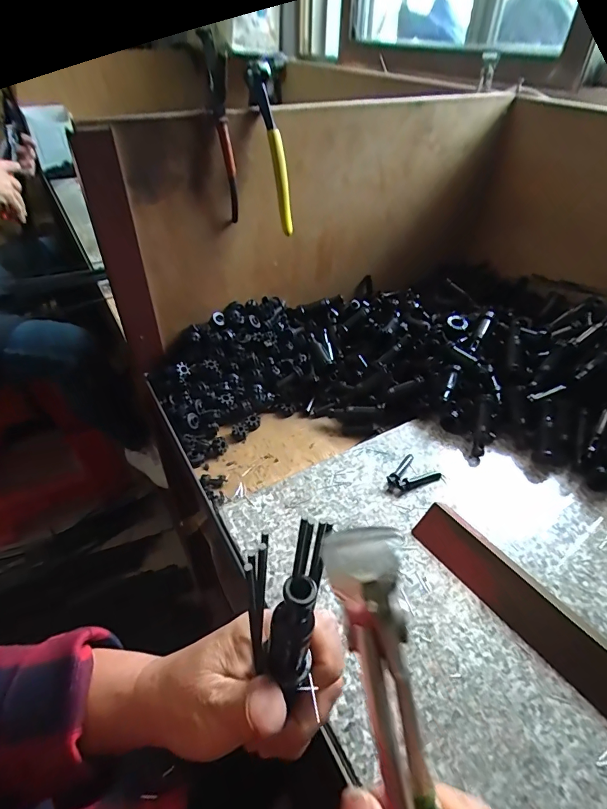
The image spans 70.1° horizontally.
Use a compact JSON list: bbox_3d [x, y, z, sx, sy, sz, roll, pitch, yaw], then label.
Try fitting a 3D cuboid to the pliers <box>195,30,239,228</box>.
[{"bbox_3d":[-0.081,-0.264,0.430,0.021,0.160,0.034,-7,42,-9],"label":"pliers"}]

